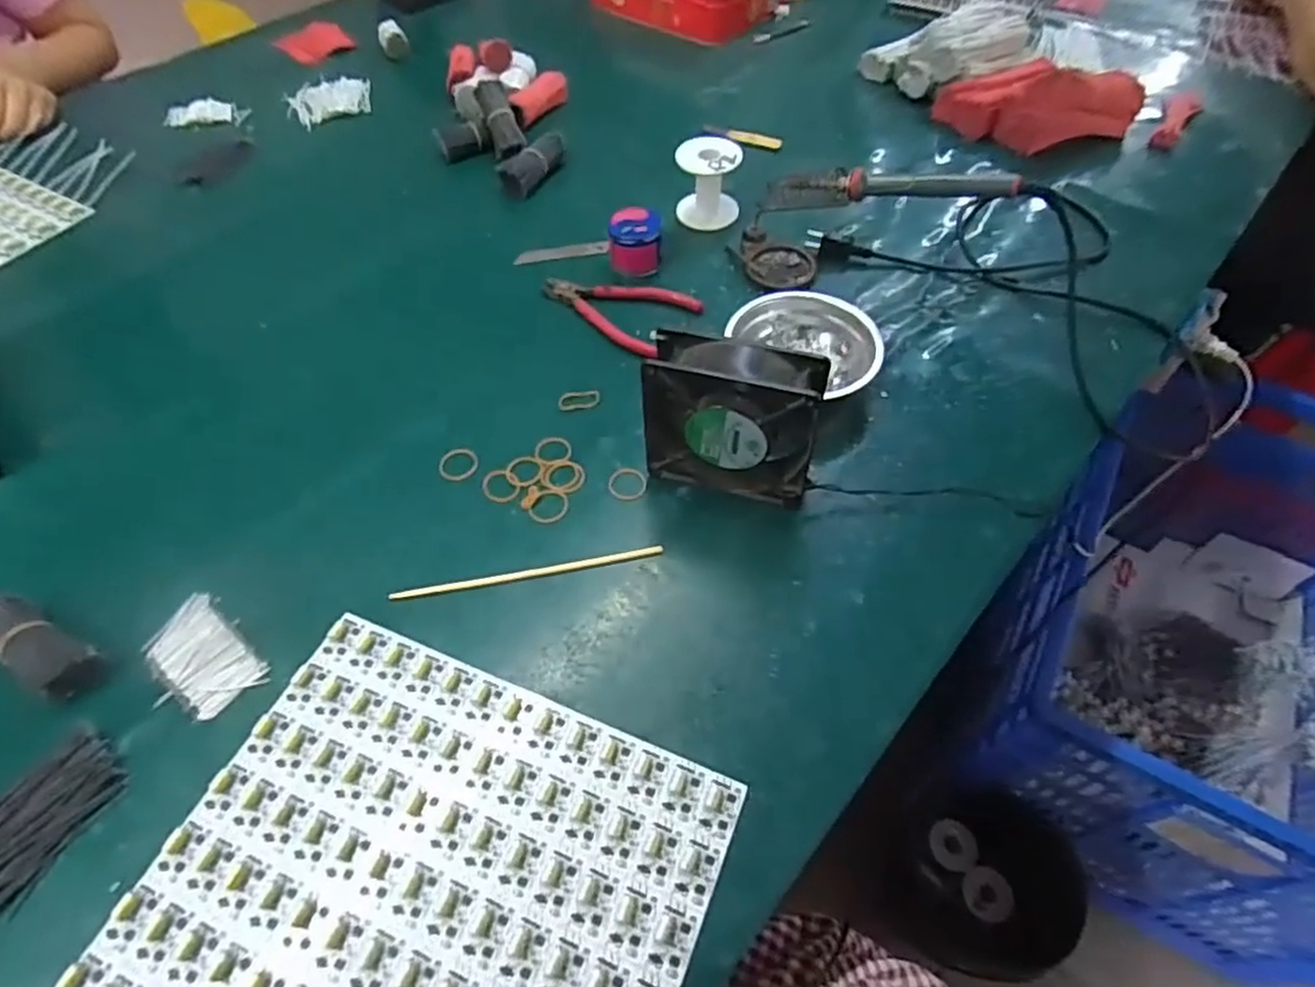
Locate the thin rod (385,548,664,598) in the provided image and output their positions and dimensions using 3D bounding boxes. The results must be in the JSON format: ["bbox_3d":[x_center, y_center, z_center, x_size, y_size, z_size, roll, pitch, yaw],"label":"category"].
[{"bbox_3d":[-0.091,0.056,0.502,0.190,0.004,0.010,-10,56,-7],"label":"thin rod"}]

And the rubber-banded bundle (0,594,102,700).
[{"bbox_3d":[-0.403,0.098,0.452,0.096,0.032,0.033,24,59,16],"label":"rubber-banded bundle"}]

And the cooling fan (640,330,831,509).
[{"bbox_3d":[0.052,-0.052,0.509,0.123,0.116,0.047,15,57,10],"label":"cooling fan"}]

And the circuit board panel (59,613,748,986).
[{"bbox_3d":[-0.129,0.217,0.382,0.289,0.004,0.239,19,55,15],"label":"circuit board panel"}]

